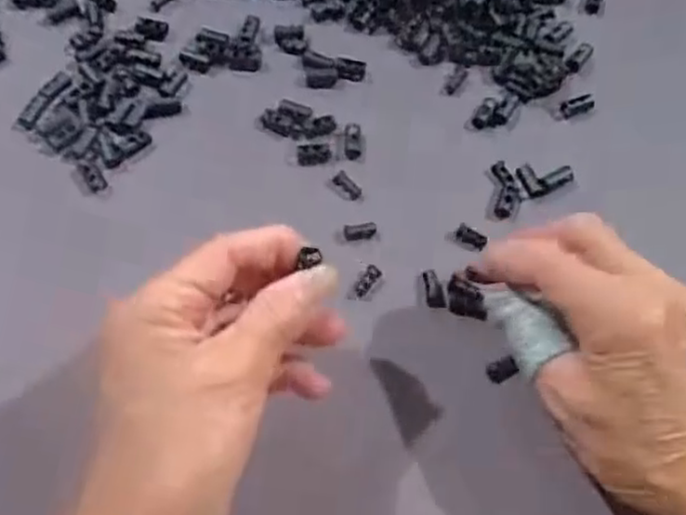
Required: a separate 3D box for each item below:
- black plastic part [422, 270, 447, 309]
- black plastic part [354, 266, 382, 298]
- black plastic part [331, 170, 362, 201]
[{"bbox_3d":[0.046,0.016,0.362,0.009,0.005,0.020,-18,91,-9],"label":"black plastic part"},{"bbox_3d":[0.013,0.011,0.363,0.008,0.007,0.020,35,66,14],"label":"black plastic part"},{"bbox_3d":[0.002,-0.038,0.386,0.010,0.007,0.018,-36,70,-19],"label":"black plastic part"}]

